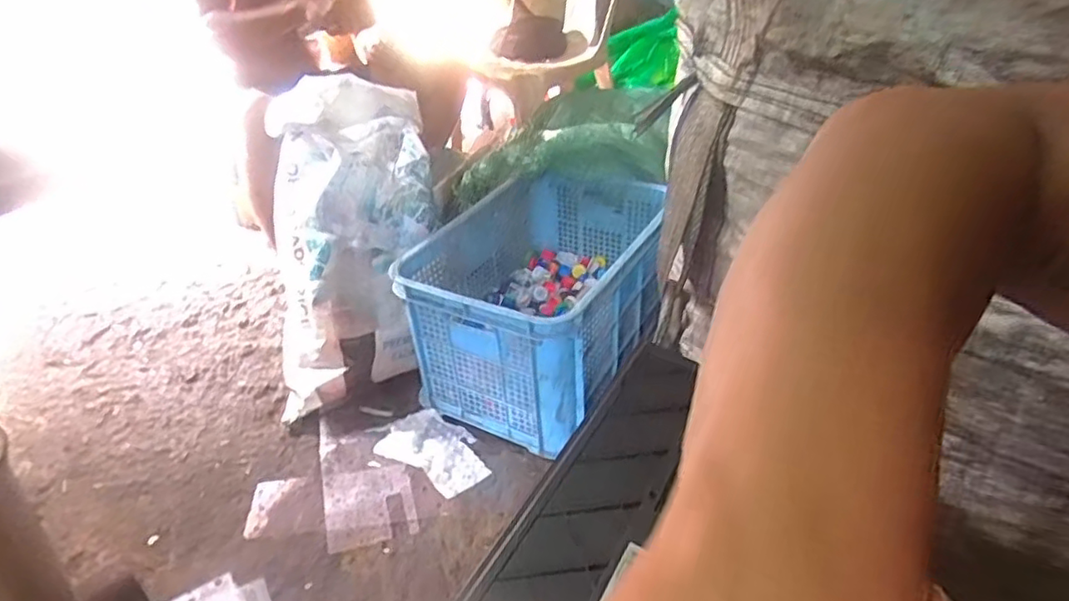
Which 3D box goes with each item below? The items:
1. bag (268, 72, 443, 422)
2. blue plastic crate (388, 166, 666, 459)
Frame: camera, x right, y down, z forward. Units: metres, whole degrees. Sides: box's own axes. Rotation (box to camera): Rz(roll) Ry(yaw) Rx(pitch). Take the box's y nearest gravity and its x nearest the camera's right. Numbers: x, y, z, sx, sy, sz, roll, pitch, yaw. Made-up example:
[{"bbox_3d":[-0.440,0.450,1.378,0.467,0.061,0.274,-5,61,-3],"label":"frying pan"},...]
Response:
[{"bbox_3d":[-0.375,-0.108,1.292,0.296,0.666,0.206,2,-7,6],"label":"bag"},{"bbox_3d":[0.025,-0.021,1.292,0.429,0.300,0.526,15,38,23],"label":"blue plastic crate"}]

